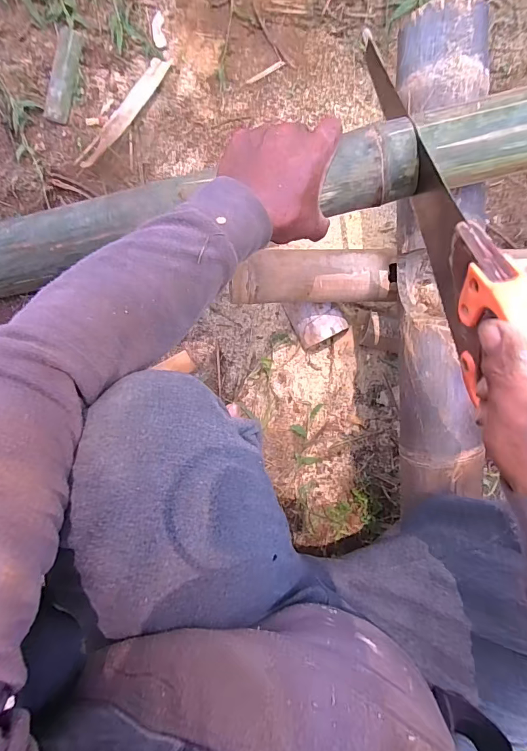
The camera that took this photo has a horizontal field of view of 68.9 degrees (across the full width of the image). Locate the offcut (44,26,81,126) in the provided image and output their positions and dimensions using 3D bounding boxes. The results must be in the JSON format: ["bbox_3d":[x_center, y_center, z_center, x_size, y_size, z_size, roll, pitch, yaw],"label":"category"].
[{"bbox_3d":[-0.306,-0.461,0.587,0.038,0.008,0.144,9,91,1],"label":"offcut"}]

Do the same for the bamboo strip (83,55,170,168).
[{"bbox_3d":[-0.215,-0.408,0.595,0.035,0.017,0.206,34,91,1],"label":"bamboo strip"}]

